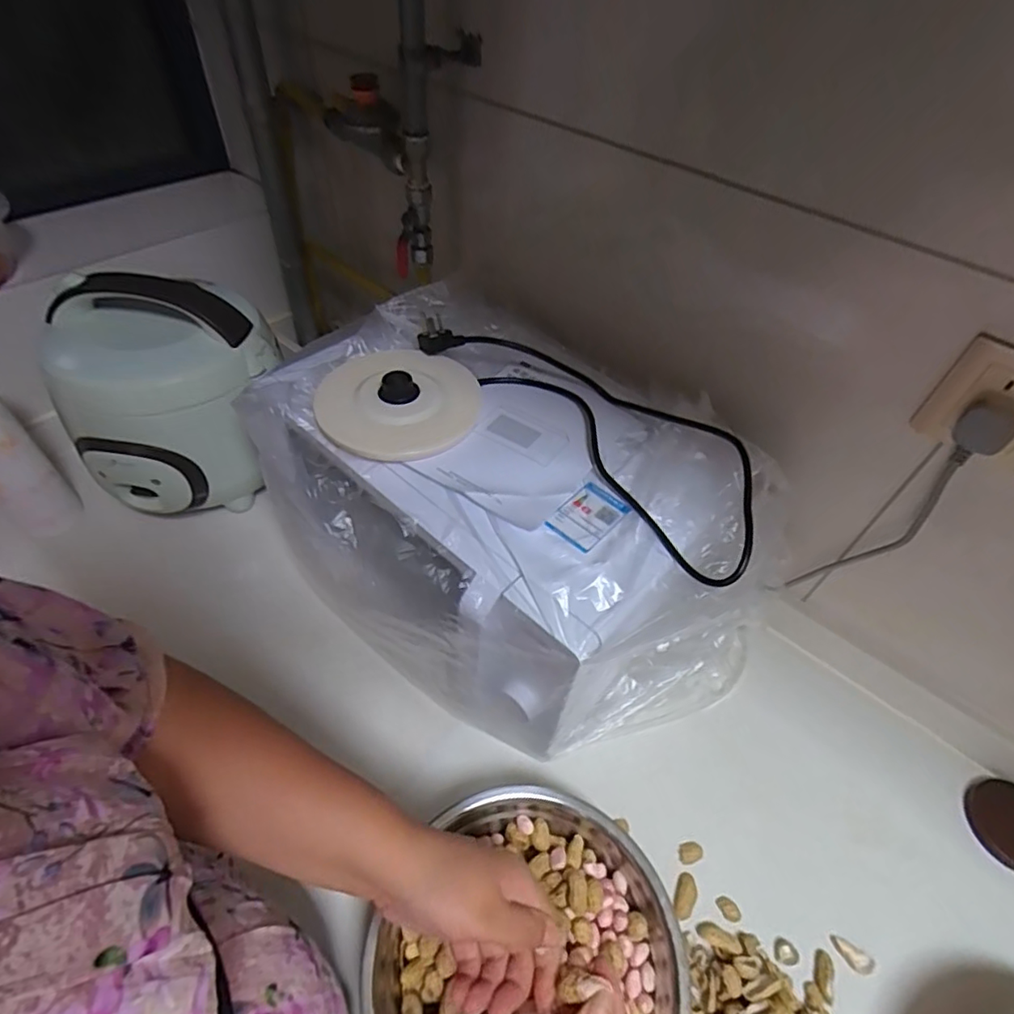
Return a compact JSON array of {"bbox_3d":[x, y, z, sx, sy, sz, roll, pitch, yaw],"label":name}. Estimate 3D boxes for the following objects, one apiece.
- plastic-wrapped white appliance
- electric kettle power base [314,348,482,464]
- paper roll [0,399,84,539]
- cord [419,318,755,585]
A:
[{"bbox_3d":[-0.006,0.035,0.579,0.460,0.278,0.307,36,55,24],"label":"plastic-wrapped white appliance"},{"bbox_3d":[-0.099,-0.105,0.525,0.143,0.029,0.141,3,48,-3],"label":"electric kettle power base"},{"bbox_3d":[-0.563,-0.044,0.638,0.075,0.194,0.074,3,48,-3],"label":"paper roll"},{"bbox_3d":[0.079,-0.087,0.523,0.112,0.040,0.358,-33,59,-29],"label":"cord"}]

